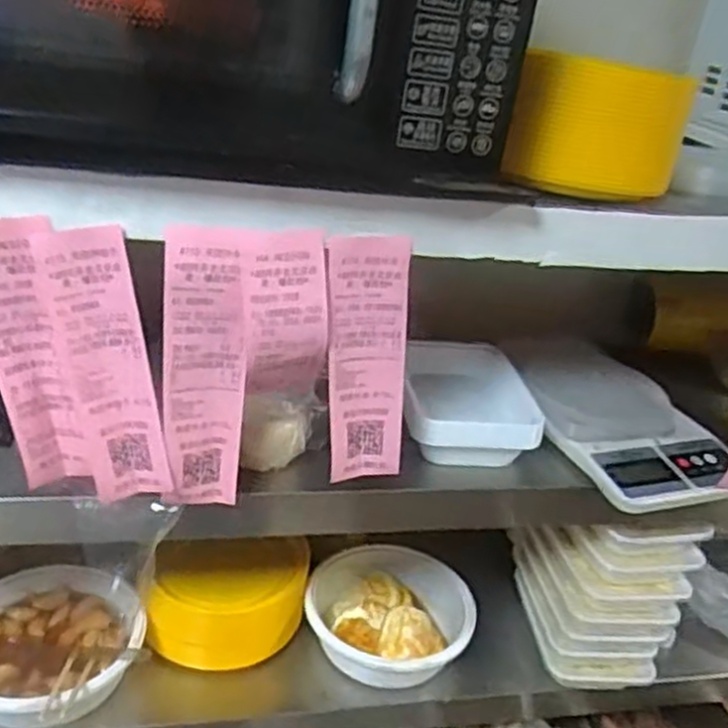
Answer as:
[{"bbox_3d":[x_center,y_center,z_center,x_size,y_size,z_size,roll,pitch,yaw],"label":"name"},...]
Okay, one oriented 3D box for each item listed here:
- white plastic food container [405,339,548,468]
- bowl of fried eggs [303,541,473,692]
[{"bbox_3d":[0.091,0.034,0.712,0.116,0.053,0.151,5,27,-4],"label":"white plastic food container"},{"bbox_3d":[0.026,0.256,0.788,0.171,0.053,0.154,9,27,3],"label":"bowl of fried eggs"}]

